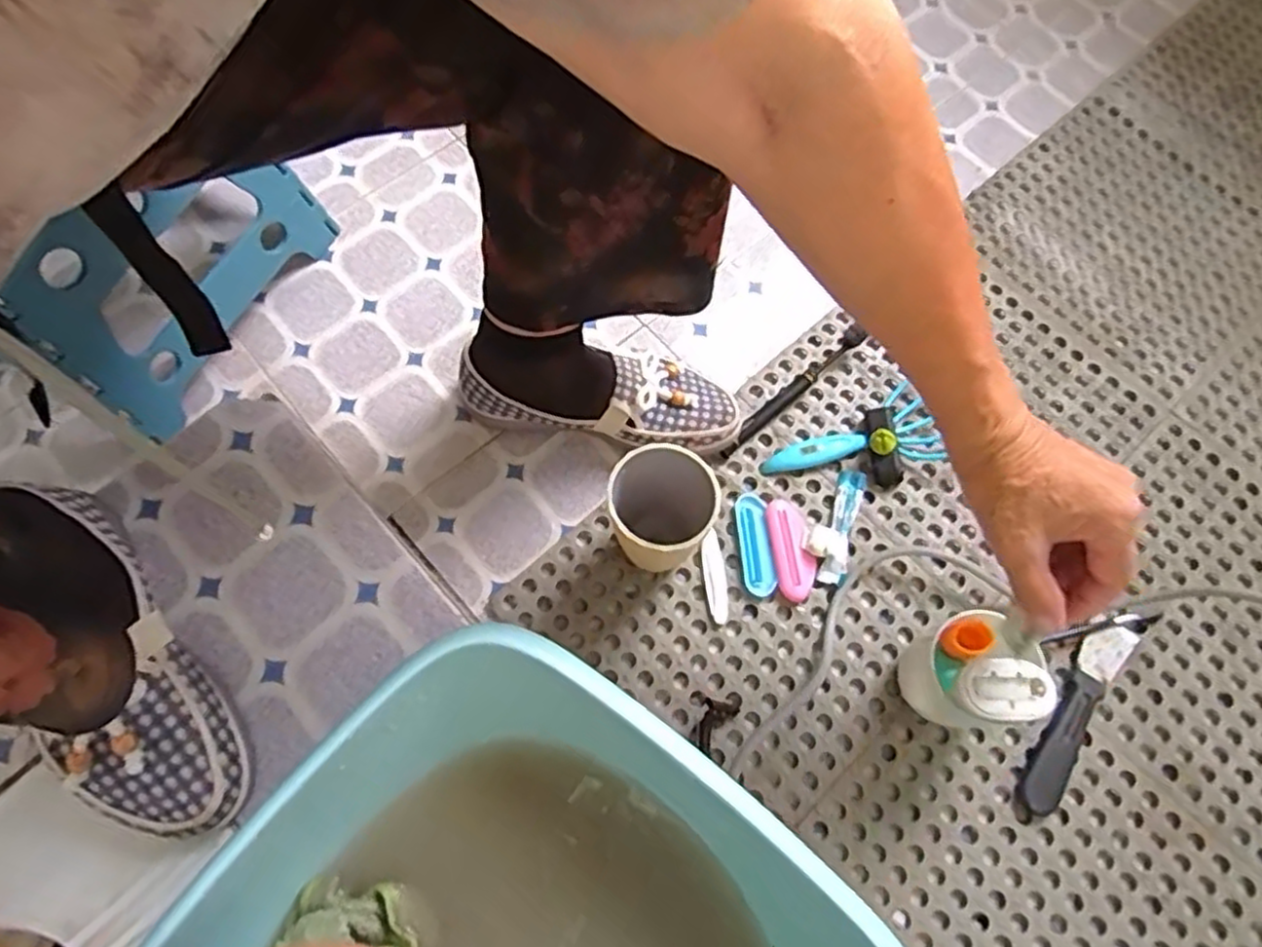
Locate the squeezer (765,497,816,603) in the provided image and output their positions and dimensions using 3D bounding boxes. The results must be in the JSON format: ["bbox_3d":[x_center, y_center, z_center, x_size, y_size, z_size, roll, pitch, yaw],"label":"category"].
[{"bbox_3d":[0.135,0.064,0.609,0.033,0.013,0.086,-4,69,-4],"label":"squeezer"}]

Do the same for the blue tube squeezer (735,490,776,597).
[{"bbox_3d":[0.105,0.060,0.613,0.026,0.008,0.088,-1,69,-3],"label":"blue tube squeezer"}]

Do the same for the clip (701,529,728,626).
[{"bbox_3d":[0.071,0.086,0.604,0.017,0.006,0.076,-4,69,-4],"label":"clip"}]

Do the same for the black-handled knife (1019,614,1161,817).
[{"bbox_3d":[0.355,0.180,0.571,0.041,0.016,0.188,35,72,10],"label":"black-handled knife"}]

